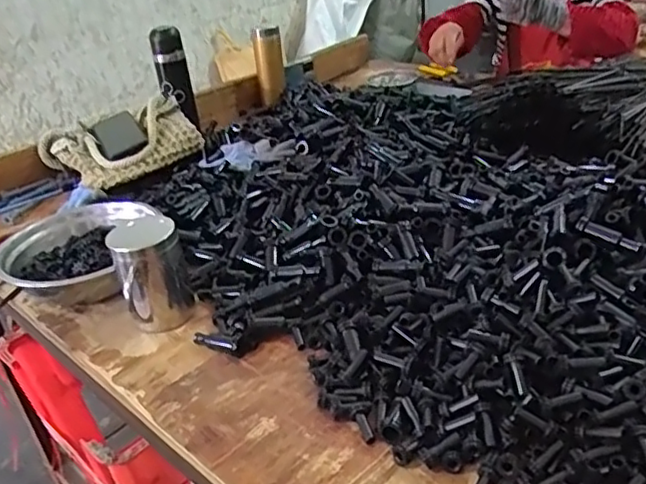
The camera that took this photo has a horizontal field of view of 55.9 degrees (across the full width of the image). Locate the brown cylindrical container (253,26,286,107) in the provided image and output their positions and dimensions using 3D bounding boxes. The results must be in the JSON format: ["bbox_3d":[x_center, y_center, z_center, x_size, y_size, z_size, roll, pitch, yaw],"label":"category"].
[{"bbox_3d":[-0.121,-0.408,1.417,0.062,0.168,0.053,-9,30,-4],"label":"brown cylindrical container"}]

